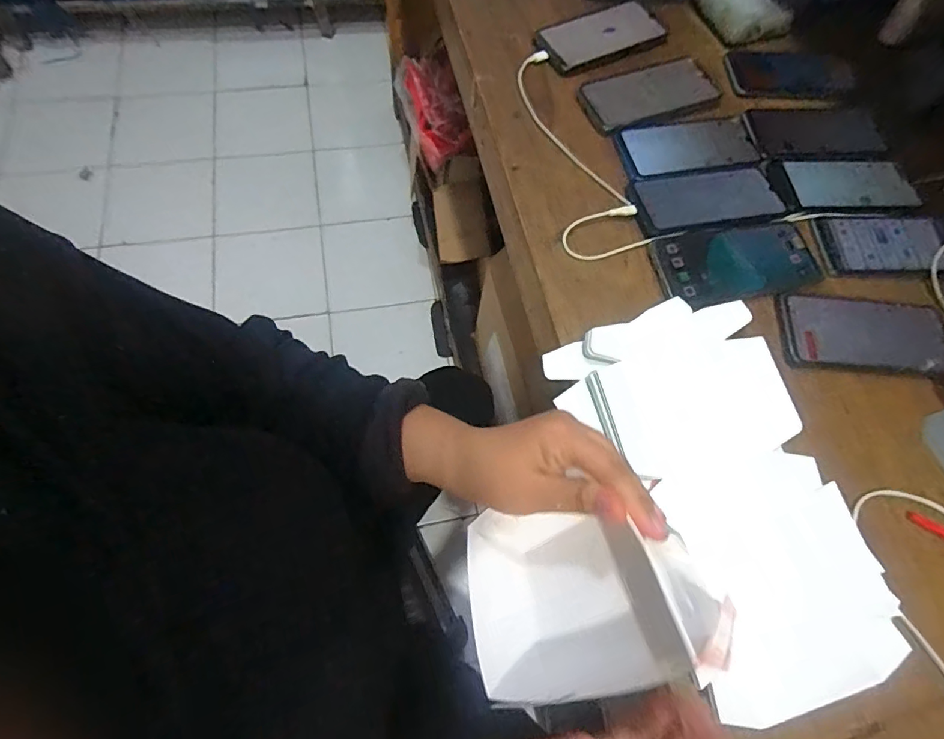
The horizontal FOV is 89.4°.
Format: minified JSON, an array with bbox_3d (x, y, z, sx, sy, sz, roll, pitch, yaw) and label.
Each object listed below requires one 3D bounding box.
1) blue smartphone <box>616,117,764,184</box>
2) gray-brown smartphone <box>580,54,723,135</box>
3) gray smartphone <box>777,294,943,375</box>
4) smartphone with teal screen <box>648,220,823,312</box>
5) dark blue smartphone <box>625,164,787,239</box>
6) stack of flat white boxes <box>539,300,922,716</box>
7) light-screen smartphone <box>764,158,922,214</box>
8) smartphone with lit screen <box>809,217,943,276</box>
[{"bbox_3d":[0.253,-0.262,0.560,0.165,0.007,0.079,-10,70,-9],"label":"blue smartphone"},{"bbox_3d":[0.220,-0.344,0.592,0.168,0.006,0.087,-17,71,-11],"label":"gray-brown smartphone"},{"bbox_3d":[0.394,-0.036,0.478,0.179,0.015,0.078,1,68,-4],"label":"gray smartphone"},{"bbox_3d":[0.277,-0.113,0.499,0.177,0.013,0.086,-13,70,-10],"label":"smartphone with teal screen"},{"bbox_3d":[0.260,-0.189,0.528,0.172,0.011,0.078,-11,70,-9],"label":"dark blue smartphone"},{"bbox_3d":[0.222,0.094,0.408,0.199,0.024,0.325,-21,72,-12],"label":"stack of flat white boxes"},{"bbox_3d":[0.427,-0.212,0.551,0.164,0.007,0.076,-3,69,-6],"label":"light-screen smartphone"},{"bbox_3d":[0.448,-0.137,0.523,0.144,0.011,0.070,-1,69,-5],"label":"smartphone with lit screen"}]

